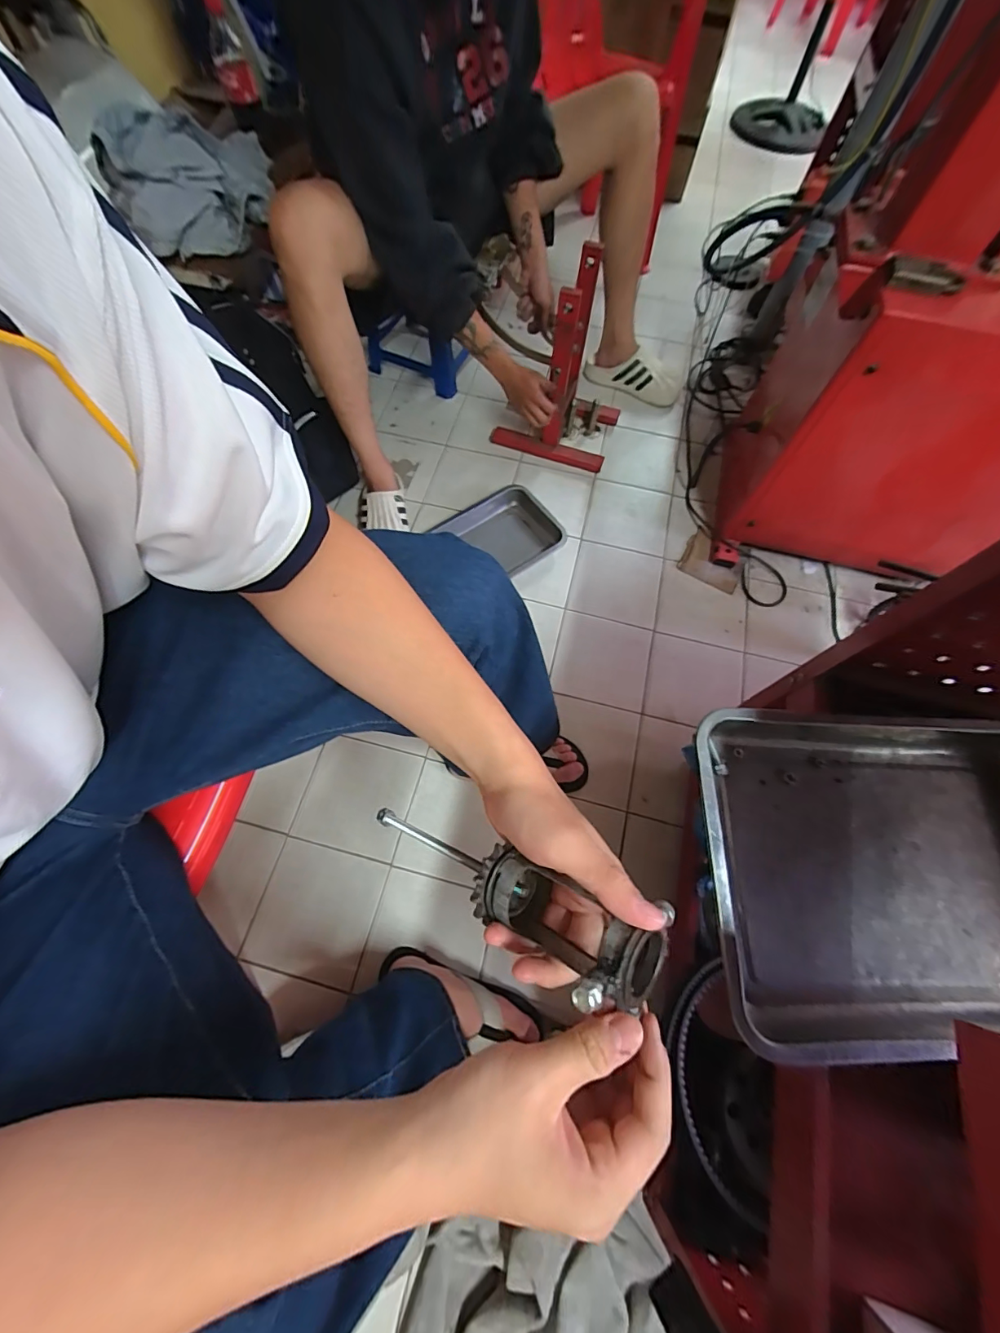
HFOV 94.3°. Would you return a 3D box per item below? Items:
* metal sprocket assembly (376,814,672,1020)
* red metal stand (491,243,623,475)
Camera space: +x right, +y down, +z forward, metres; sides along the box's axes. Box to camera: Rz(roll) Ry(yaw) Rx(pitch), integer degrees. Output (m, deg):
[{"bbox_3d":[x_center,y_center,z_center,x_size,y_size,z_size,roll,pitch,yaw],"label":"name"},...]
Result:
[{"bbox_3d":[-0.009,0.143,0.330,0.251,0.051,0.056,7,60,48],"label":"metal sprocket assembly"},{"bbox_3d":[0.151,-0.694,1.084,0.294,0.391,0.206,24,69,8],"label":"red metal stand"}]

